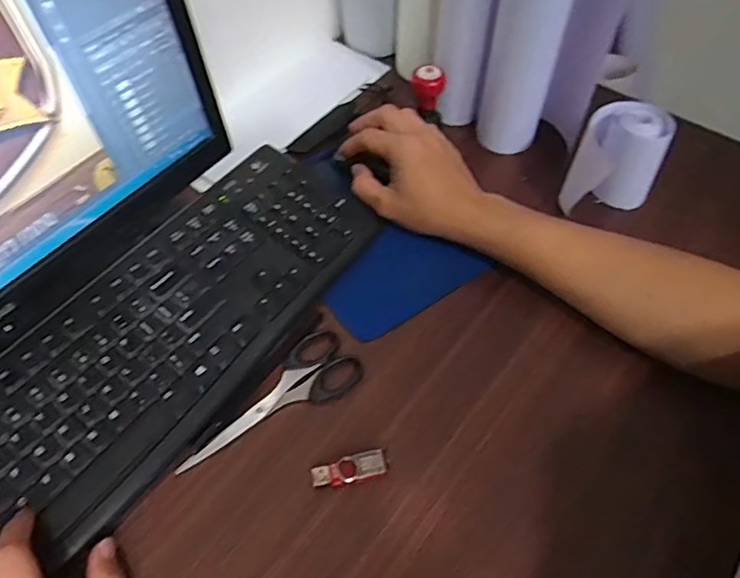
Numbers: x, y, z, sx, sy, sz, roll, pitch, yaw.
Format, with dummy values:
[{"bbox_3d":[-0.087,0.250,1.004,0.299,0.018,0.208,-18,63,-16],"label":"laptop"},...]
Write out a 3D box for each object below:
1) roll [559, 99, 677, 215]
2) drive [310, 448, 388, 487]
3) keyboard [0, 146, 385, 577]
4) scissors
[{"bbox_3d":[0.231,-0.117,0.538,0.079,0.106,0.056,32,62,12],"label":"roll"},{"bbox_3d":[-0.015,0.127,0.404,0.052,0.005,0.018,-12,56,-8],"label":"drive"},{"bbox_3d":[-0.172,0.044,0.449,0.159,0.018,0.431,37,63,17],"label":"keyboard"},{"bbox_3d":[-0.073,0.090,0.436,0.149,0.009,0.055,-38,64,-23],"label":"scissors"}]

